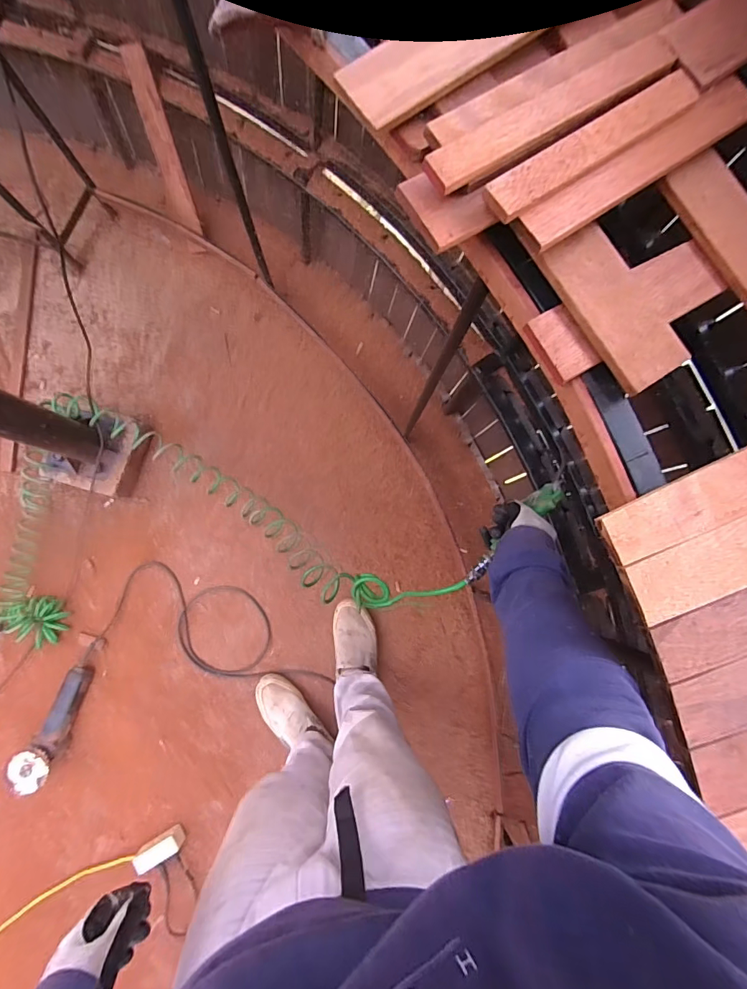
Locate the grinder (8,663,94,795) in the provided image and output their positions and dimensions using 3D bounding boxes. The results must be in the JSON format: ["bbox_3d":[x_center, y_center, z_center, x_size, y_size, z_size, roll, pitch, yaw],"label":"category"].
[{"bbox_3d":[-0.785,0.573,1.068,0.083,0.091,0.286,20,70,-2],"label":"grinder"}]

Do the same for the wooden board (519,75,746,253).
[{"bbox_3d":[0.234,-0.289,0.373,0.260,0.018,0.038,-35,86,-6],"label":"wooden board"}]

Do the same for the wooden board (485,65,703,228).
[{"bbox_3d":[0.186,-0.295,0.358,0.220,0.014,0.034,-36,87,-6],"label":"wooden board"}]

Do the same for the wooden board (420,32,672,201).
[{"bbox_3d":[0.154,-0.326,0.361,0.256,0.017,0.037,-34,88,-6],"label":"wooden board"}]

